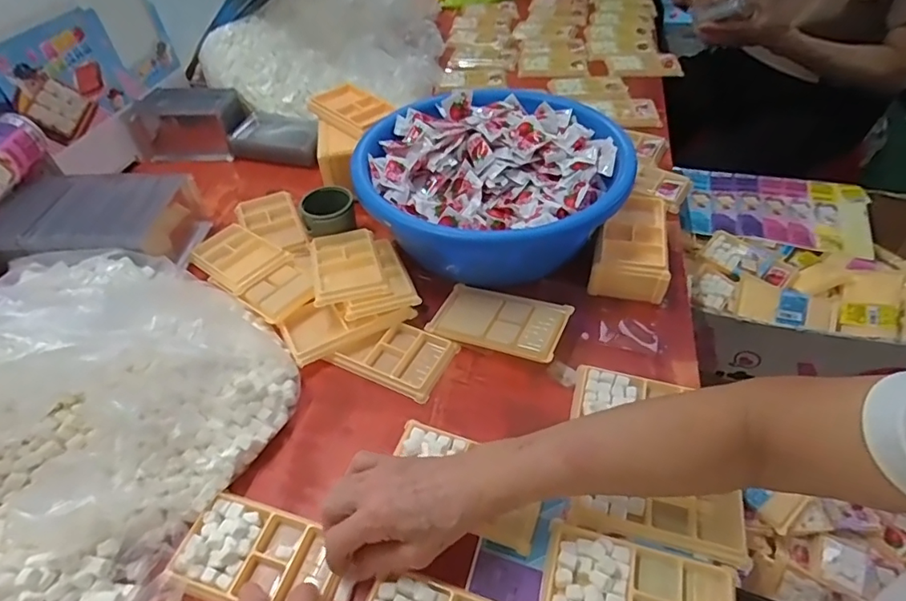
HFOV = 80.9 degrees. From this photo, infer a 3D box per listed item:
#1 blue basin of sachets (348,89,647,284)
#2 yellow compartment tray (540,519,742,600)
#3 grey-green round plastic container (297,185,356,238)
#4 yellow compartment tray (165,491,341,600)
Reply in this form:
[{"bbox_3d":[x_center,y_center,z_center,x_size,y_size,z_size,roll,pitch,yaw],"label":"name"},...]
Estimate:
[{"bbox_3d":[0.049,-0.134,0.657,0.317,0.113,0.287,-8,46,-5],"label":"blue basin of sachets"},{"bbox_3d":[0.138,0.216,0.389,0.139,0.020,0.079,12,48,14],"label":"yellow compartment tray"},{"bbox_3d":[-0.157,-0.111,0.669,0.066,0.033,0.066,-1,45,1],"label":"grey-green round plastic container"},{"bbox_3d":[-0.149,0.199,0.422,0.128,0.016,0.069,13,48,9],"label":"yellow compartment tray"}]

